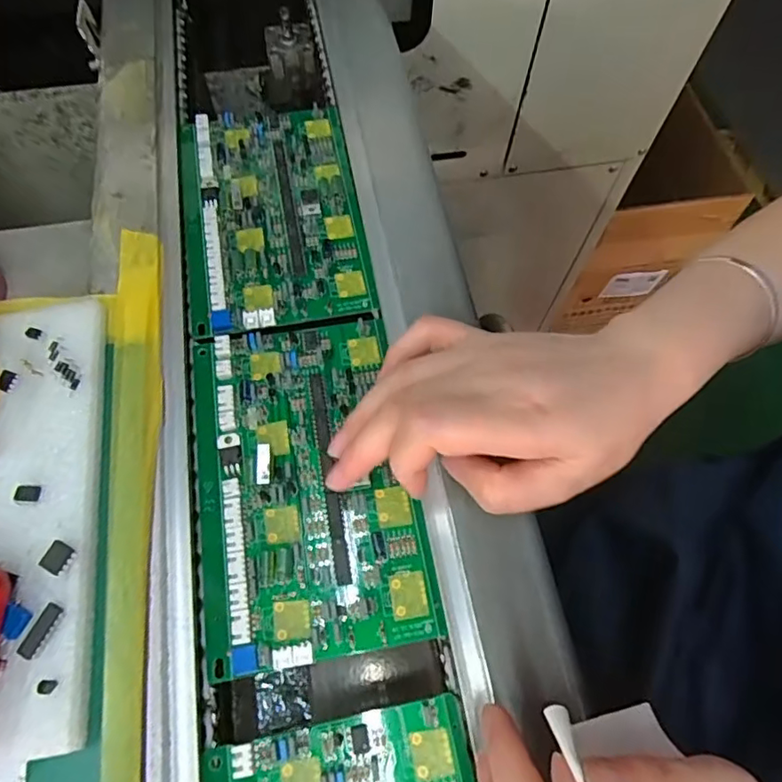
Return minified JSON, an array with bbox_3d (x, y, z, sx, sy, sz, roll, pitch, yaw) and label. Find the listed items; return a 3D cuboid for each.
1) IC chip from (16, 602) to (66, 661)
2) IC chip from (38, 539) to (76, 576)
[{"bbox_3d":[-0.130,0.089,0.204,0.008,0.004,0.019,22,64,8],"label":"IC chip"},{"bbox_3d":[-0.130,0.065,0.214,0.010,0.005,0.011,25,64,10],"label":"IC chip"}]

